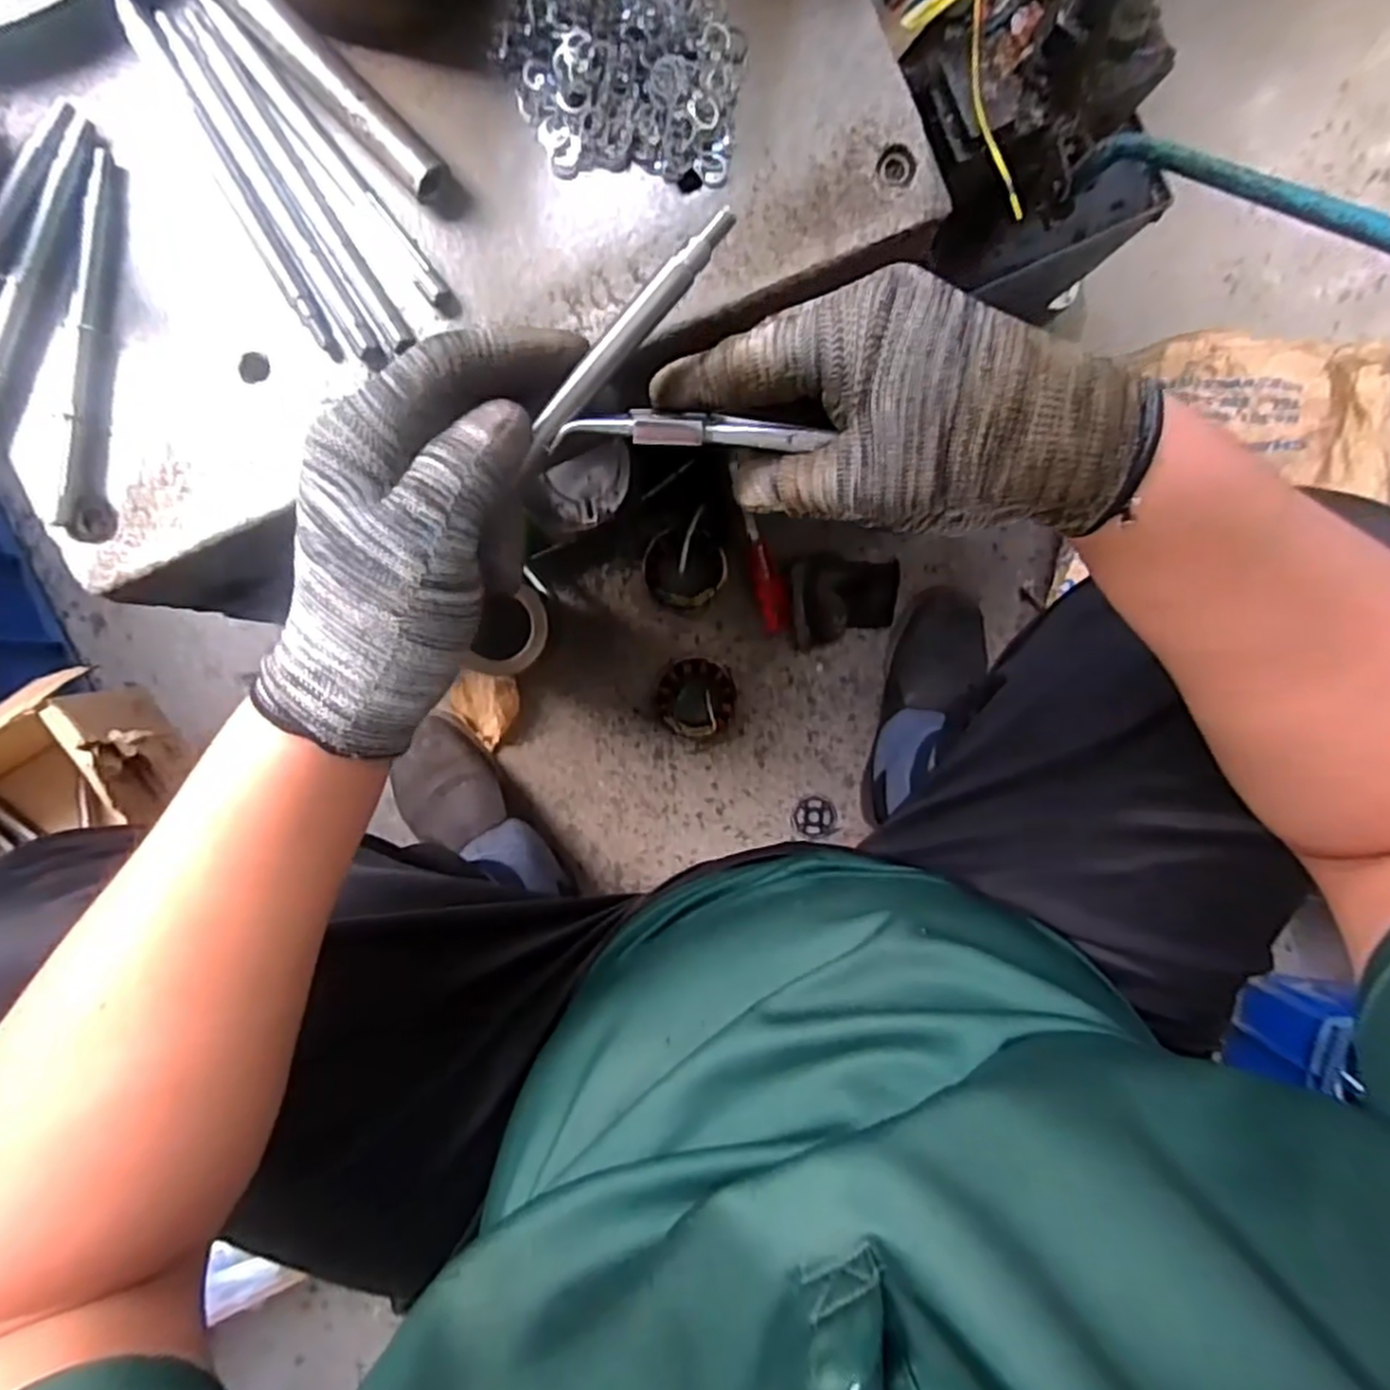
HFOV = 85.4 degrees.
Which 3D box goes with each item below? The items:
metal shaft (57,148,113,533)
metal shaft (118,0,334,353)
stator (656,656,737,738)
[{"bbox_3d":[-0.269,-0.157,0.333,0.014,0.008,0.156,5,92,-6],"label":"metal shaft"},{"bbox_3d":[-0.207,-0.229,0.336,0.009,0.010,0.158,-29,95,-4],"label":"metal shaft"},{"bbox_3d":[0.001,0.002,0.801,0.081,0.037,0.080,0,93,-6],"label":"stator"}]

